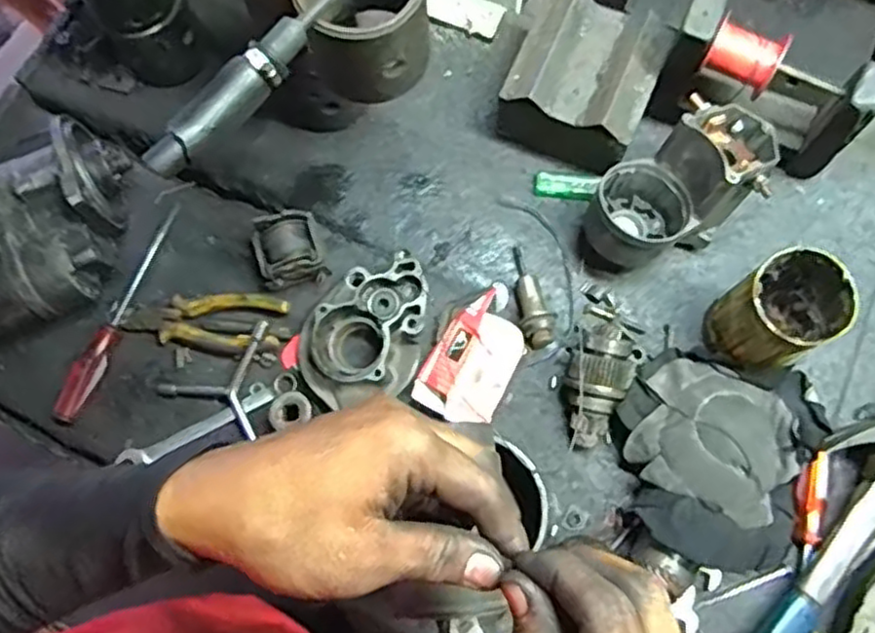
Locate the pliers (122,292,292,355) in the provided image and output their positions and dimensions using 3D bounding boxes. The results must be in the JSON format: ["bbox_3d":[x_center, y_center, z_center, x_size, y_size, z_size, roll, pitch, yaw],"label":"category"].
[{"bbox_3d":[-0.210,0.003,0.634,0.145,0.020,0.052,6,74,4],"label":"pliers"}]

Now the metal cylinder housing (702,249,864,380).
[{"bbox_3d":[0.270,0.001,0.561,0.086,0.115,0.074,-26,75,-5],"label":"metal cylinder housing"}]

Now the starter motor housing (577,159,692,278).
[{"bbox_3d":[0.169,-0.081,0.614,0.077,0.070,0.083,-1,74,2],"label":"starter motor housing"}]

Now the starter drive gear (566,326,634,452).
[{"bbox_3d":[0.133,0.058,0.581,0.053,0.051,0.099,13,77,1],"label":"starter drive gear"}]

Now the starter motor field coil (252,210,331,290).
[{"bbox_3d":[-0.130,-0.055,0.637,0.060,0.050,0.066,-16,74,-3],"label":"starter motor field coil"}]

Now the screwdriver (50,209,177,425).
[{"bbox_3d":[-0.287,-0.003,0.646,0.024,0.019,0.216,24,76,8],"label":"screwdriver"}]

